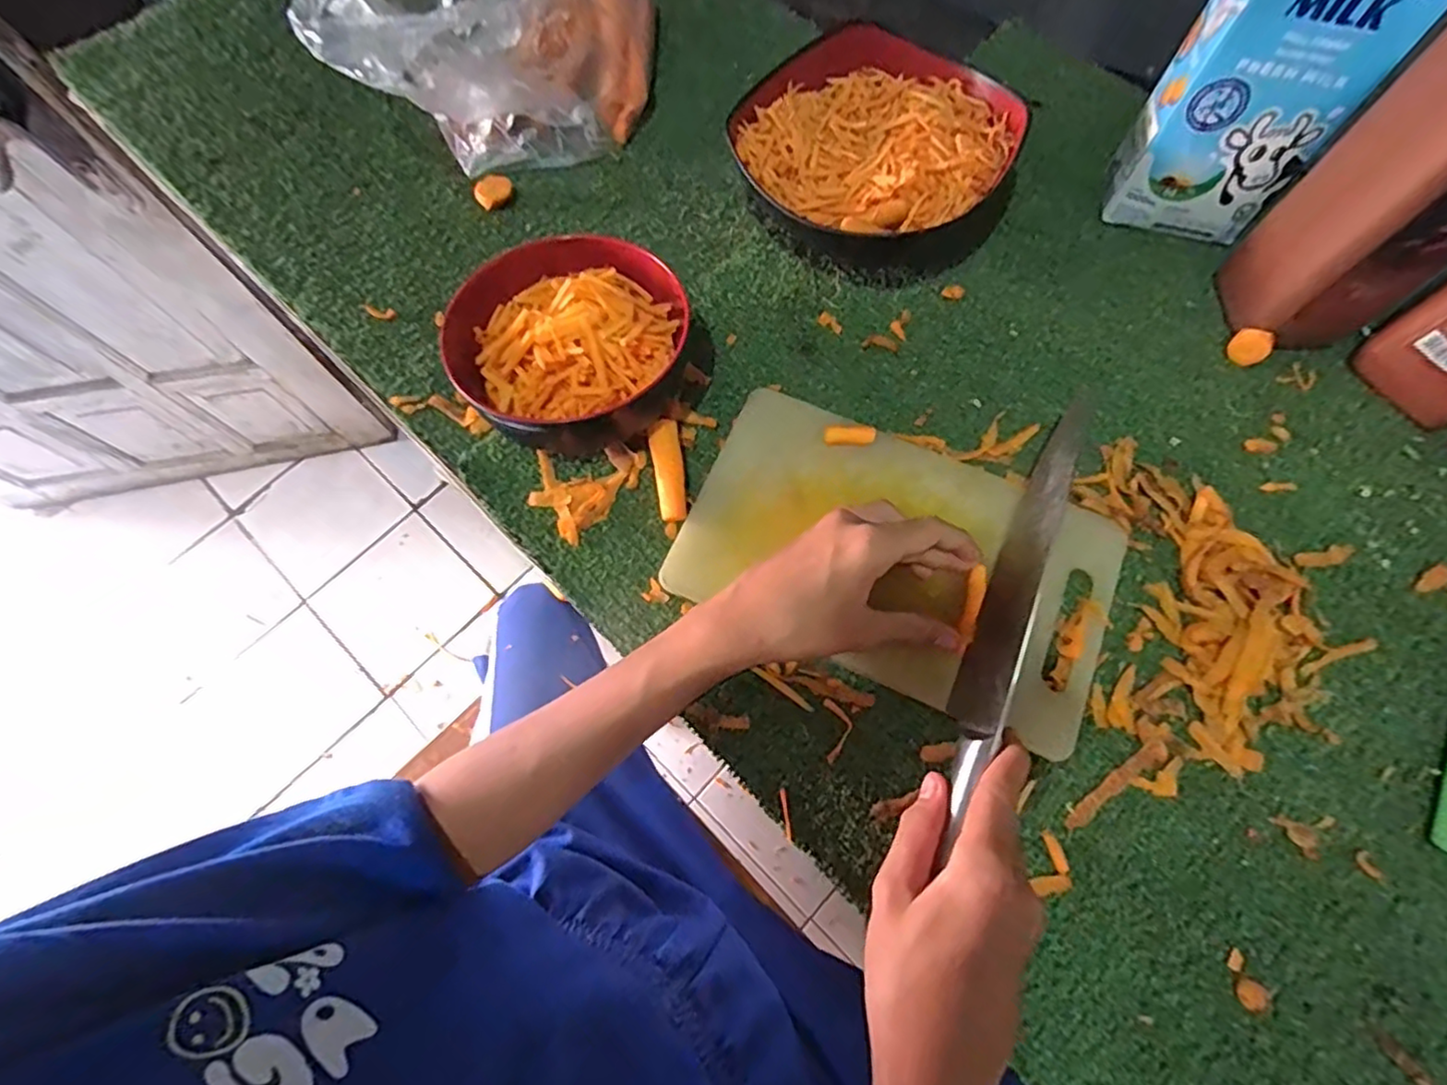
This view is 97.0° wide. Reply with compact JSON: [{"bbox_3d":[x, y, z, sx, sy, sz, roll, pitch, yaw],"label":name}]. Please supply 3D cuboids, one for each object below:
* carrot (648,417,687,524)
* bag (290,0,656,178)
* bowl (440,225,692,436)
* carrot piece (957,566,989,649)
[{"bbox_3d":[-0.034,-0.043,0.396,0.018,0.019,0.063,-8,70,-4],"label":"carrot"},{"bbox_3d":[-0.156,-0.403,0.463,0.185,0.143,0.298,15,70,5],"label":"bag"},{"bbox_3d":[-0.096,-0.127,0.404,0.123,0.064,0.140,40,74,13],"label":"bowl"},{"bbox_3d":[0.140,0.034,0.358,0.009,0.007,0.045,17,75,5],"label":"carrot piece"}]

